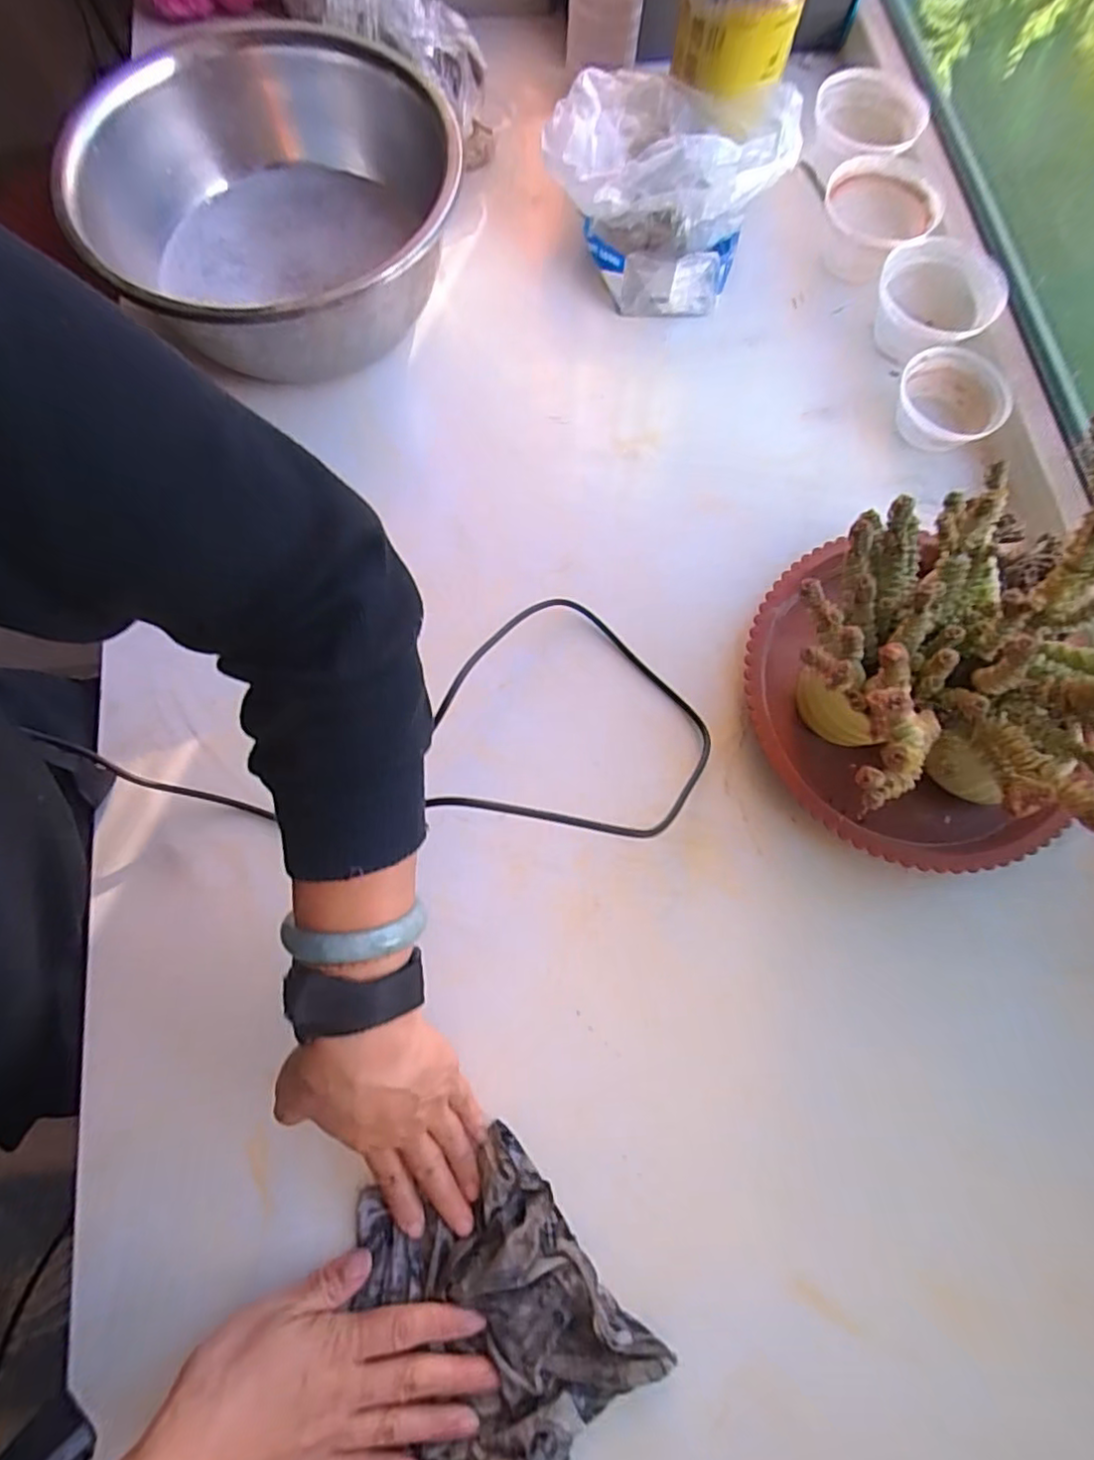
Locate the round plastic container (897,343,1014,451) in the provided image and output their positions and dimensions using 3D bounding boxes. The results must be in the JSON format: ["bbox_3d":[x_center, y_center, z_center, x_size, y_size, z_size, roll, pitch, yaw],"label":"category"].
[{"bbox_3d":[0.327,-0.268,0.515,0.079,0.036,0.079,1,74,-2],"label":"round plastic container"}]

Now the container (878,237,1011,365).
[{"bbox_3d":[0.328,-0.357,0.533,0.094,0.050,0.096,1,74,-2],"label":"container"}]

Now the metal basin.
[{"bbox_3d":[-0.196,-0.408,0.504,0.285,0.111,0.256,36,76,8],"label":"metal basin"}]

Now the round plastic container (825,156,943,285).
[{"bbox_3d":[0.285,-0.445,0.556,0.092,0.049,0.105,31,77,7],"label":"round plastic container"}]

